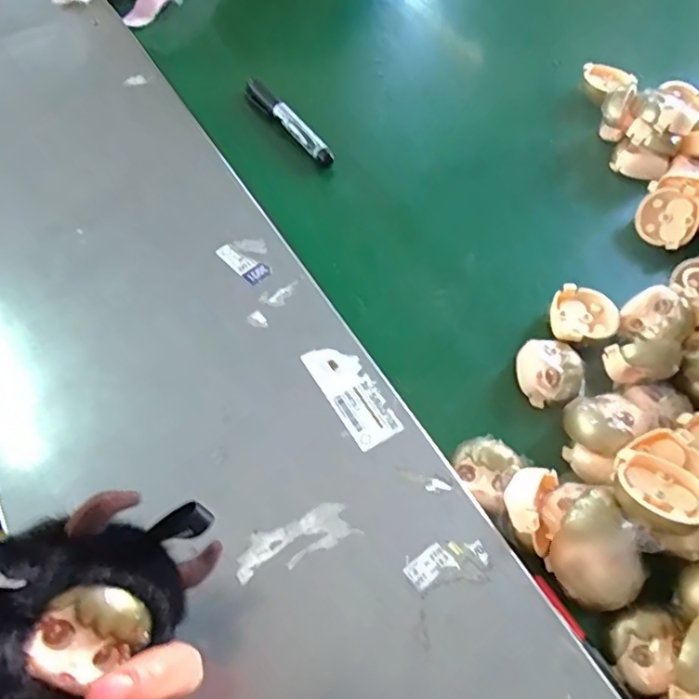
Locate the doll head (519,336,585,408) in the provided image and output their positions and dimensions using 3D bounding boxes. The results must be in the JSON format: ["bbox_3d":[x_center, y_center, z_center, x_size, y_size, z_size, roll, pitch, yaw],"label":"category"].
[{"bbox_3d":[0.142,0.016,0.408,0.041,0.023,0.047,-2,58,-3],"label":"doll head"}]

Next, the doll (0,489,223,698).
[{"bbox_3d":[-0.112,0.118,0.207,0.088,0.058,0.144,42,59,-26],"label":"doll"}]

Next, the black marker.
[{"bbox_3d":[-0.057,-0.217,0.544,0.020,0.020,0.134,-33,65,-20],"label":"black marker"}]

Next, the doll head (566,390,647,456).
[{"bbox_3d":[0.168,0.049,0.380,0.041,0.033,0.041,1,58,-2],"label":"doll head"}]

